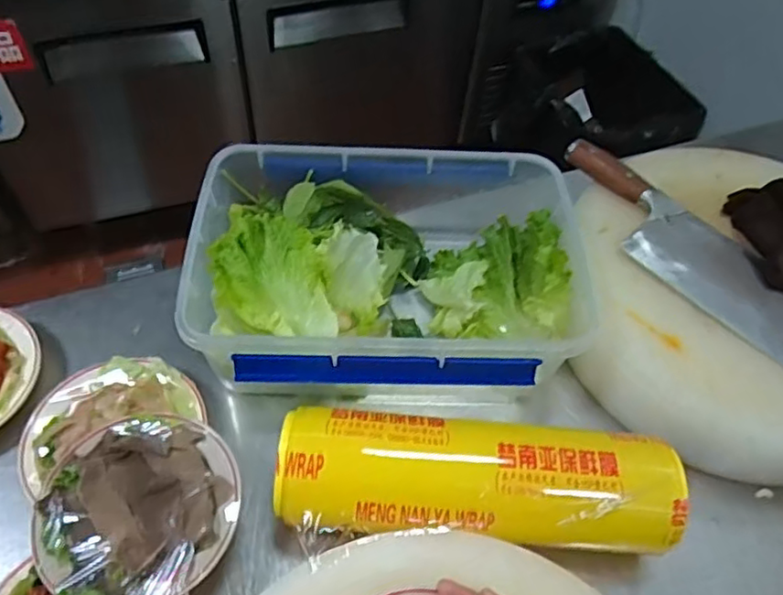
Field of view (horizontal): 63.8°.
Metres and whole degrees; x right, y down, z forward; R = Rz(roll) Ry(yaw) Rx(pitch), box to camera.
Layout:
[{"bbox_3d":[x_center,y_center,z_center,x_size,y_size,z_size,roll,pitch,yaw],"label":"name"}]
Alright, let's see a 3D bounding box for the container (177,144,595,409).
[{"bbox_3d":[-0.007,-0.017,0.637,0.355,0.137,0.254,0,54,-4],"label":"container"}]

